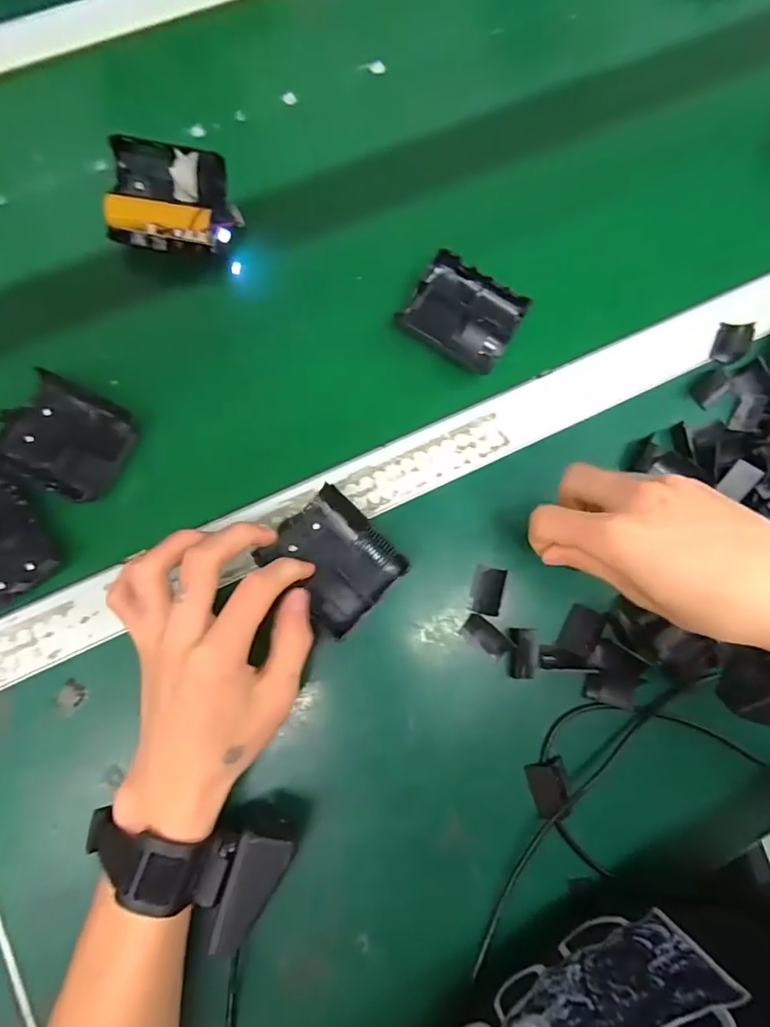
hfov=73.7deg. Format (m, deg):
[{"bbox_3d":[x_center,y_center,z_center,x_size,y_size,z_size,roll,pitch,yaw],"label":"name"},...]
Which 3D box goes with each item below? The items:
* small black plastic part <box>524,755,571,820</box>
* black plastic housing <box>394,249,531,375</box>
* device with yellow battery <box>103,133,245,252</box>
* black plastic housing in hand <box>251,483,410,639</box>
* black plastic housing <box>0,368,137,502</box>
[{"bbox_3d":[0.105,0.175,0.325,0.024,0.009,0.032,-11,81,-5],"label":"small black plastic part"},{"bbox_3d":[0.057,-0.145,0.378,0.076,0.022,0.064,31,80,2],"label":"black plastic housing"},{"bbox_3d":[-0.153,-0.226,0.375,0.084,0.047,0.064,1,81,-3],"label":"device with yellow battery"},{"bbox_3d":[-0.033,0.030,0.332,0.077,0.015,0.066,44,81,4],"label":"black plastic housing in hand"},{"bbox_3d":[-0.214,-0.050,0.345,0.082,0.021,0.070,21,80,0],"label":"black plastic housing"}]

